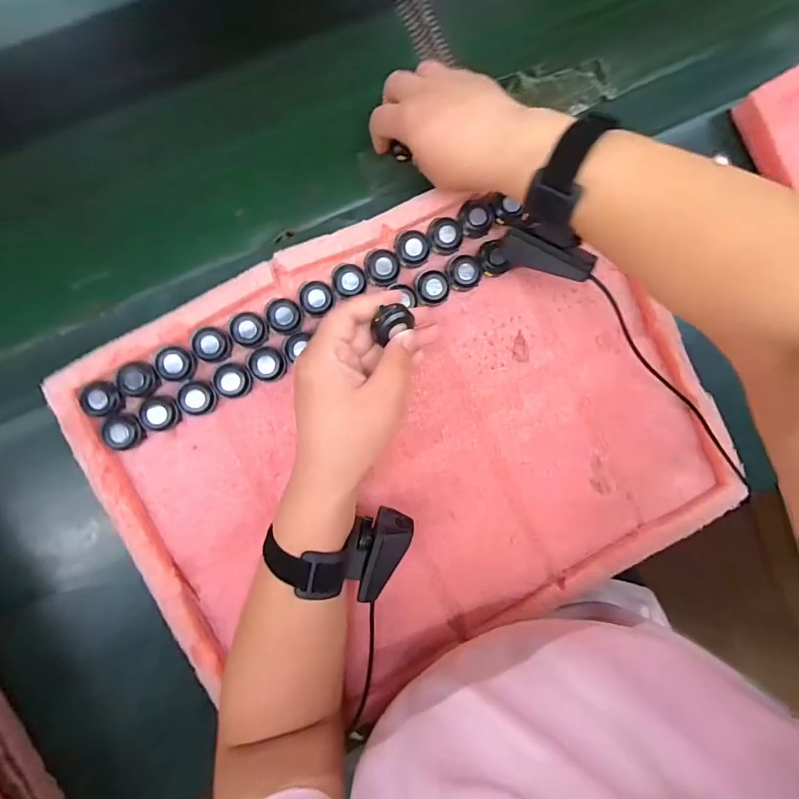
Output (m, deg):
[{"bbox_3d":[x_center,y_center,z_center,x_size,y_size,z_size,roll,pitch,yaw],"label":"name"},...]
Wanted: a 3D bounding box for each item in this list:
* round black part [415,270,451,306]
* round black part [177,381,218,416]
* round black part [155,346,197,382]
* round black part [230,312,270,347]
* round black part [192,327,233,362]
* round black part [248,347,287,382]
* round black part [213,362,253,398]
[{"bbox_3d":[0.028,-0.096,0.365,0.027,0.007,0.030,-19,90,-5],"label":"round black part"},{"bbox_3d":[-0.162,-0.001,0.346,0.027,0.014,0.026,0,88,-5],"label":"round black part"},{"bbox_3d":[-0.177,-0.028,0.341,0.028,0.007,0.026,0,88,-5],"label":"round black part"},{"bbox_3d":[-0.121,-0.056,0.348,0.028,0.010,0.027,0,88,-5],"label":"round black part"},{"bbox_3d":[-0.150,-0.044,0.344,0.028,0.009,0.026,0,88,-5],"label":"round black part"},{"bbox_3d":[-0.107,-0.029,0.350,0.030,0.009,0.027,19,87,-4],"label":"round black part"},{"bbox_3d":[-0.134,-0.016,0.348,0.028,0.009,0.027,0,88,-5],"label":"round black part"}]

